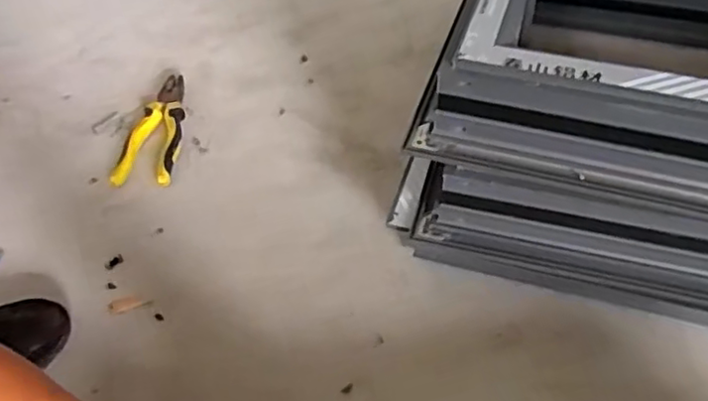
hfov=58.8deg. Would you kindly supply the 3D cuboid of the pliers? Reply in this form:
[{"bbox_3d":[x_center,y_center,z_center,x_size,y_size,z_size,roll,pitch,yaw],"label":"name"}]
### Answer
[{"bbox_3d":[-0.251,-0.092,0.806,0.070,0.020,0.191,0,49,5],"label":"pliers"}]

